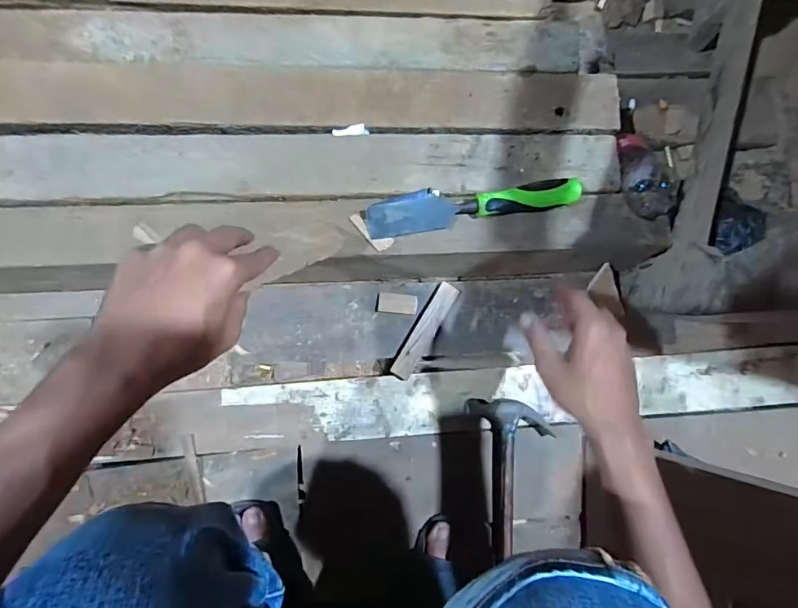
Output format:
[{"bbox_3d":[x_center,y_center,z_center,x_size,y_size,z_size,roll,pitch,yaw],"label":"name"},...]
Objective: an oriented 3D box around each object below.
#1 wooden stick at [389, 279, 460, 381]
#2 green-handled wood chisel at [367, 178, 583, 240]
[{"bbox_3d":[0.038,0.038,0.646,0.030,0.015,0.148,31,83,-4],"label":"wooden stick"},{"bbox_3d":[0.088,-0.121,0.539,0.251,0.031,0.046,-11,87,-8],"label":"green-handled wood chisel"}]

